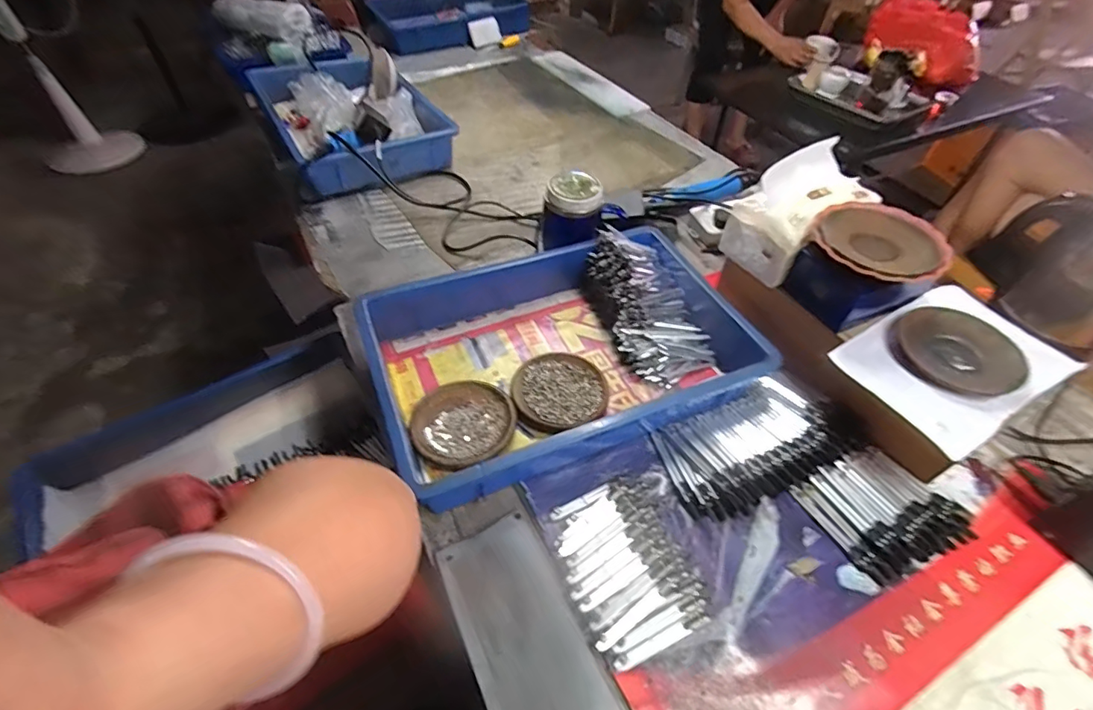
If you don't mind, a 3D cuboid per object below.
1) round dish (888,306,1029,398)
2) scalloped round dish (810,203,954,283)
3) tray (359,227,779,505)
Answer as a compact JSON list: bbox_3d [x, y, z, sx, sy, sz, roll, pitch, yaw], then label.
[{"bbox_3d":[0.442,-0.008,0.536,0.115,0.030,0.107,1,49,-1],"label":"round dish"},{"bbox_3d":[0.361,-0.124,0.539,0.123,0.025,0.120,1,49,-1],"label":"scalloped round dish"},{"bbox_3d":[0.026,-0.014,0.608,0.430,0.073,0.282,-18,52,-16],"label":"tray"}]

